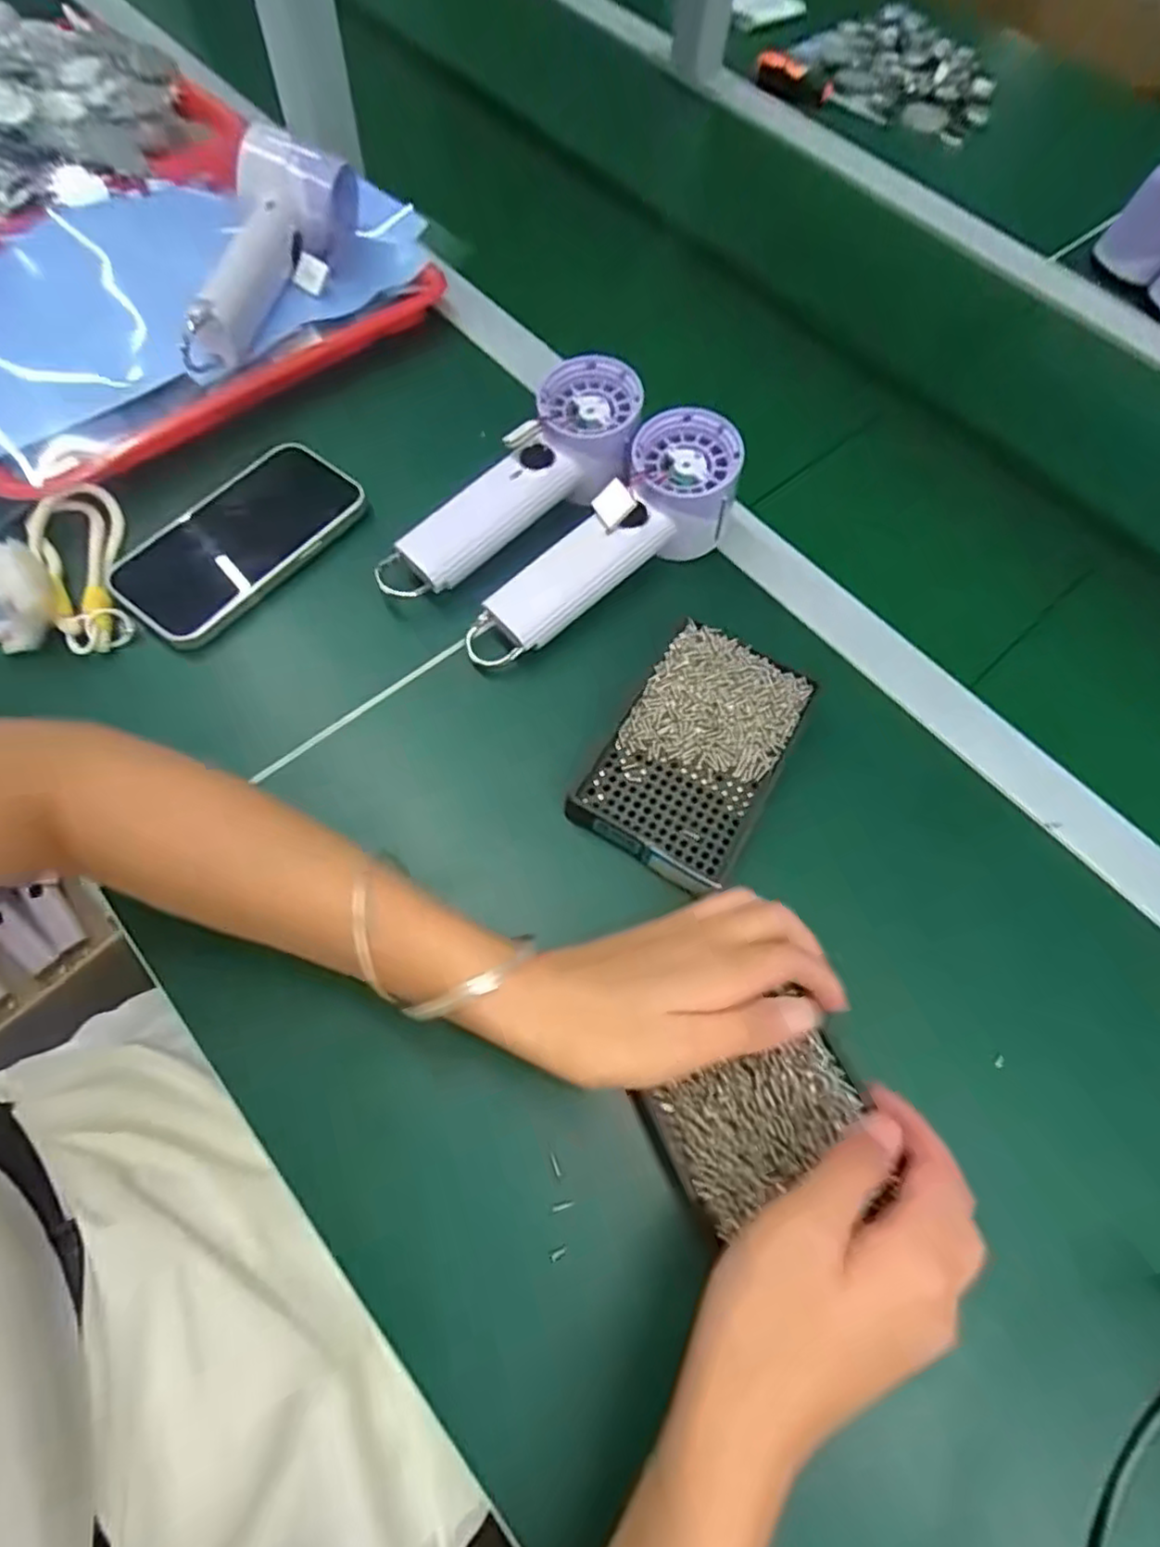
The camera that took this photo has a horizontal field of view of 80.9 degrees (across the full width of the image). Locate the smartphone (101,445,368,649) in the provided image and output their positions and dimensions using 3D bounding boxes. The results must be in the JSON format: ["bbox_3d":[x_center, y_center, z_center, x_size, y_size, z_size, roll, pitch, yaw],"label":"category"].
[{"bbox_3d":[-0.201,-0.139,0.401,0.069,0.016,0.140,39,68,13],"label":"smartphone"}]

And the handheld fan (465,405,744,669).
[{"bbox_3d":[0.015,-0.130,0.404,0.197,0.058,0.060,-42,73,-5],"label":"handheld fan"}]

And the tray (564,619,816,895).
[{"bbox_3d":[0.063,-0.013,0.361,0.083,0.022,0.132,31,67,10],"label":"tray"}]

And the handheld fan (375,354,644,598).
[{"bbox_3d":[-0.040,-0.172,0.413,0.193,0.044,0.062,-41,72,2],"label":"handheld fan"}]

